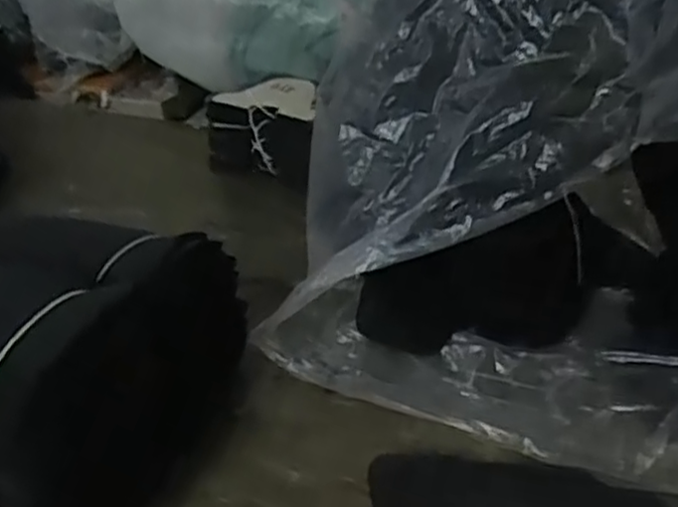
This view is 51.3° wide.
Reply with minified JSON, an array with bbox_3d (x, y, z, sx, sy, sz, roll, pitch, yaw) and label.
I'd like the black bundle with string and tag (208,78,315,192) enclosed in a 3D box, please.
[{"bbox_3d":[-0.073,-0.136,0.772,0.137,0.088,0.070,13,38,22],"label":"black bundle with string and tag"}]

